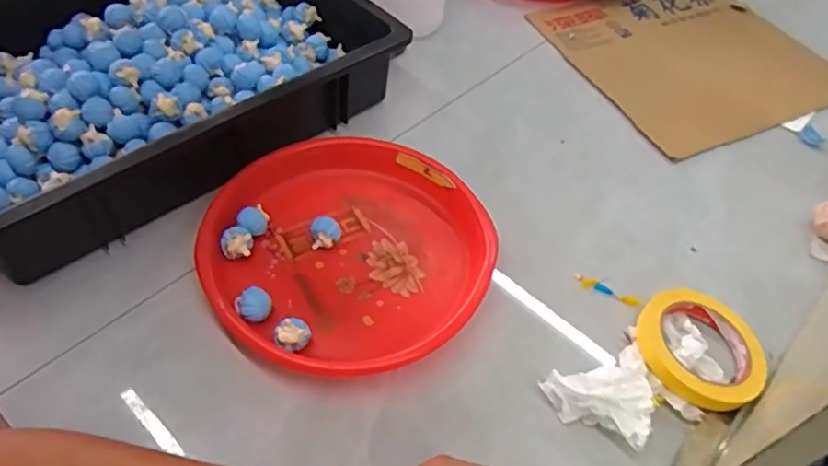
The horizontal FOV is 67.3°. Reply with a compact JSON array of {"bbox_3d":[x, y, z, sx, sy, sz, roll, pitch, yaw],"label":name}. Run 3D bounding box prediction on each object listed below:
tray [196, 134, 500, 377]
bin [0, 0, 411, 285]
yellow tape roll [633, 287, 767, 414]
[{"bbox_3d":[-0.058,0.012,0.564,0.247,0.035,0.251,3,50,-4],"label":"tray"},{"bbox_3d":[-0.267,-0.164,0.649,0.454,0.096,0.306,-34,61,-29],"label":"bin"},{"bbox_3d":[0.243,0.099,0.531,0.098,0.025,0.104,3,50,-4],"label":"yellow tape roll"}]

